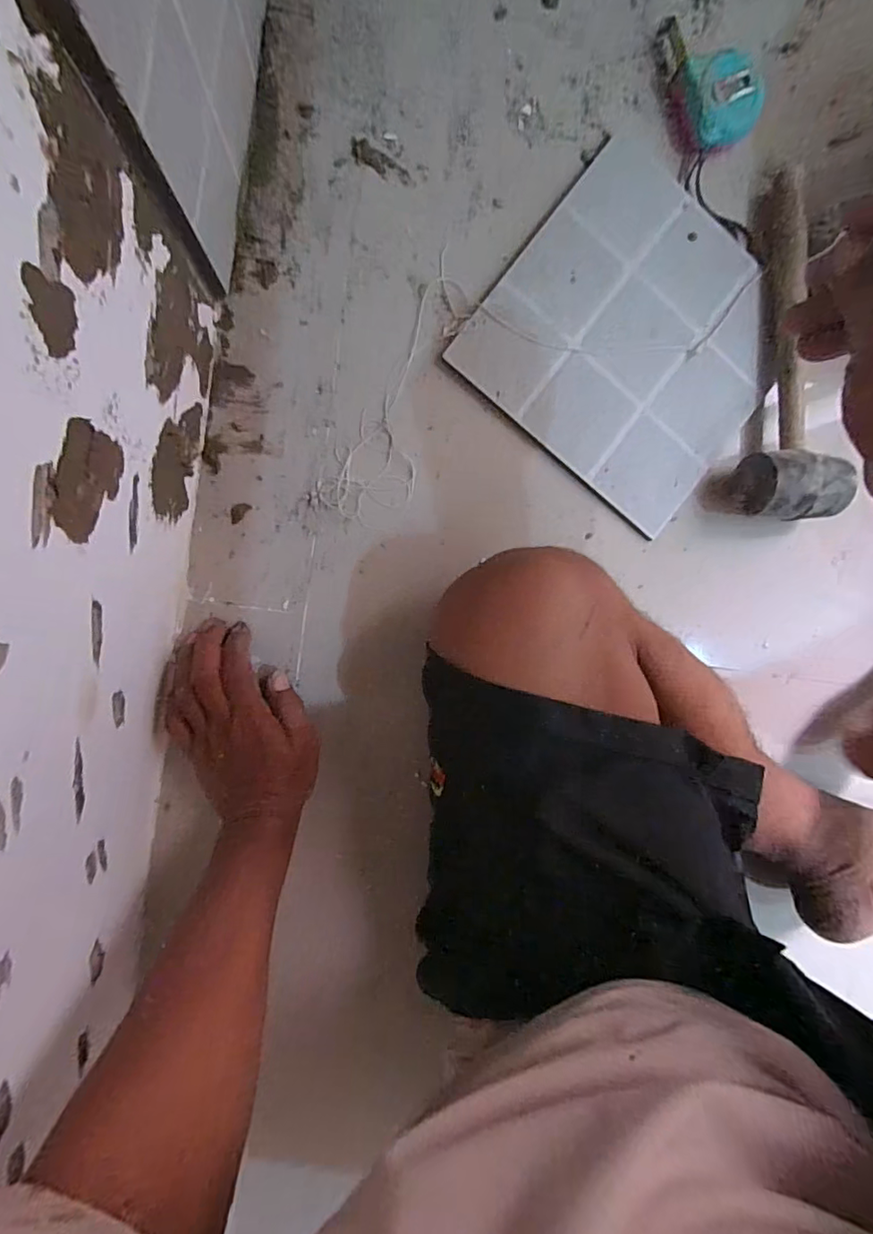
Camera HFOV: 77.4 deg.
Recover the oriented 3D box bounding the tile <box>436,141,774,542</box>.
[{"bbox_3d":[0.175,-0.247,0.487,0.246,0.010,0.246,38,90,-7],"label":"tile"}]

